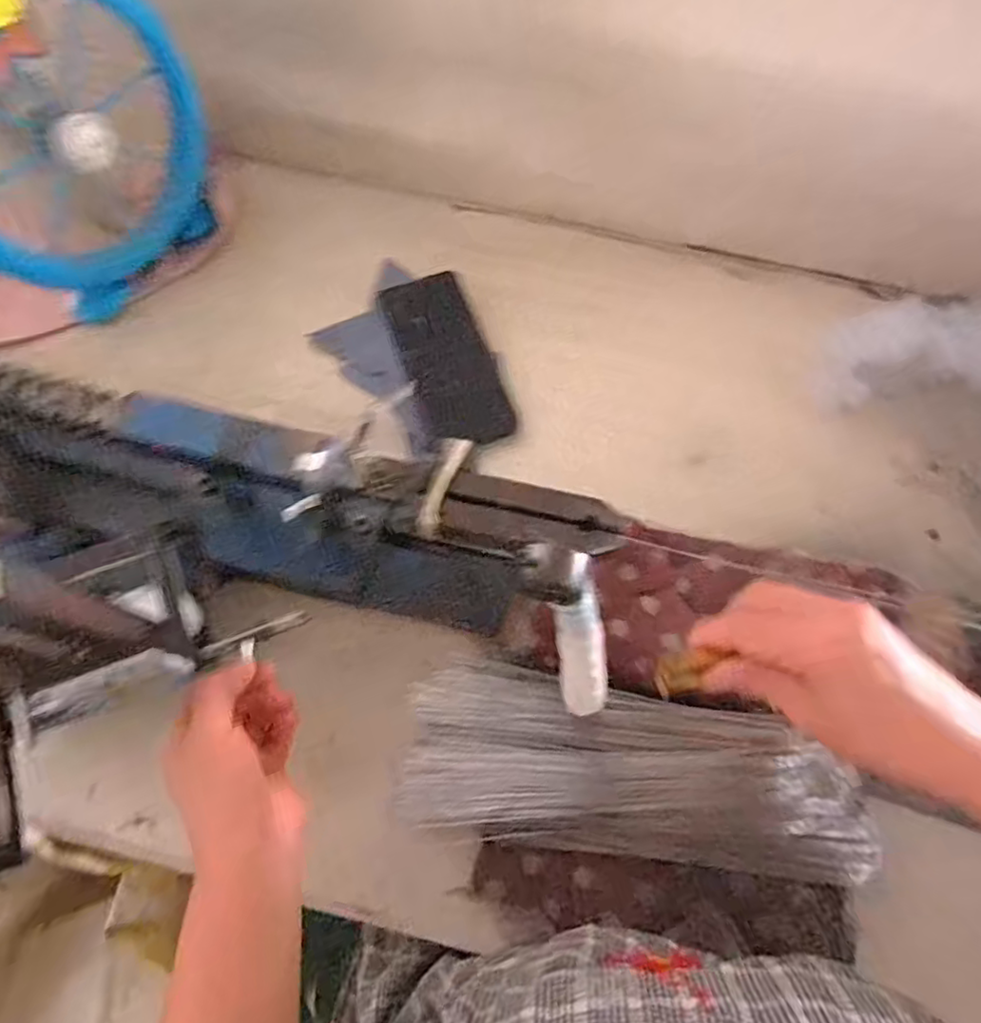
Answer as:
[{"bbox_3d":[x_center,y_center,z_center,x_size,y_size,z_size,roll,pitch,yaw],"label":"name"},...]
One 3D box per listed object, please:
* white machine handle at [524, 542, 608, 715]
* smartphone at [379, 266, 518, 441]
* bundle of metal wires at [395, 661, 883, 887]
[{"bbox_3d":[0.050,0.068,0.375,0.038,0.137,0.022,-29,39,-12],"label":"white machine handle"},{"bbox_3d":[-0.037,-0.128,0.548,0.076,0.013,0.152,-23,84,-10],"label":"smartphone"},{"bbox_3d":[0.092,0.173,0.425,0.301,0.024,0.104,5,85,9],"label":"bundle of metal wires"}]

